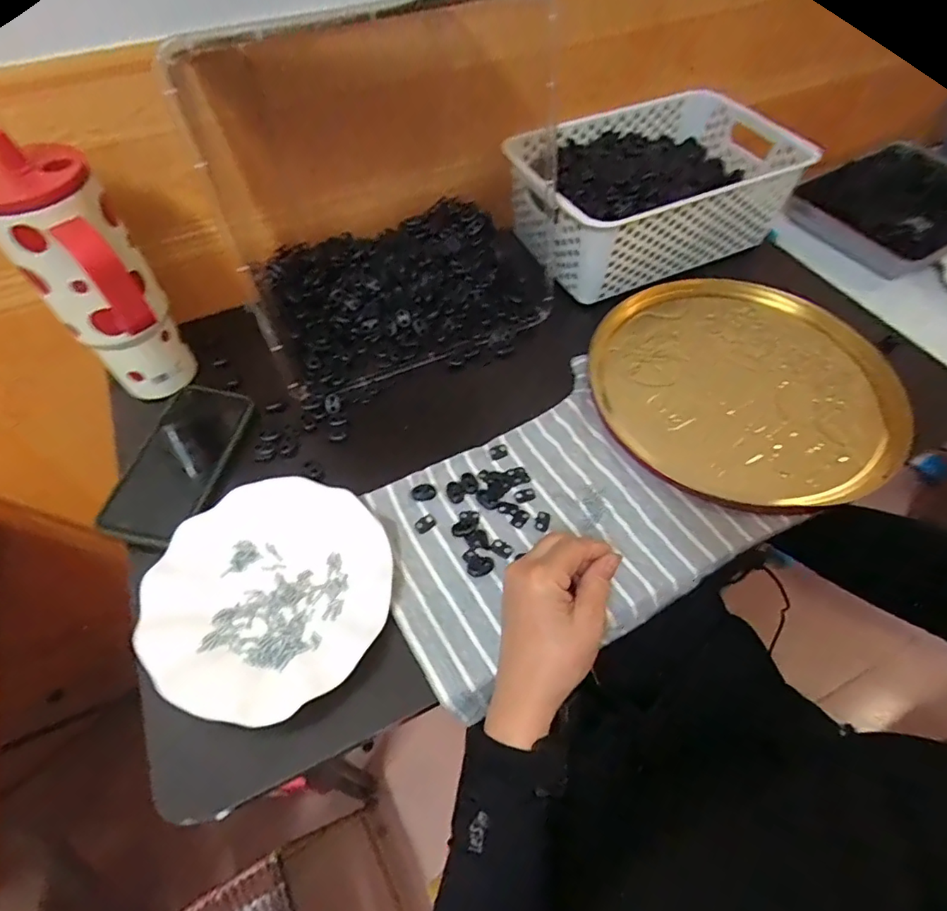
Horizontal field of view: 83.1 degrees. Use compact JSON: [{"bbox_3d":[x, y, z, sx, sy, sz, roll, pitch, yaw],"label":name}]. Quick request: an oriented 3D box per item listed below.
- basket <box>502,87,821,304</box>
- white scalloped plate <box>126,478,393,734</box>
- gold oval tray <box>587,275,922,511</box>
[{"bbox_3d":[0.203,-0.322,0.627,0.320,0.105,0.212,-23,58,-15],"label":"basket"},{"bbox_3d":[-0.155,0.104,0.411,0.178,0.021,0.179,0,55,0],"label":"white scalloped plate"},{"bbox_3d":[0.272,-0.077,0.531,0.298,0.014,0.275,-26,59,-16],"label":"gold oval tray"}]

